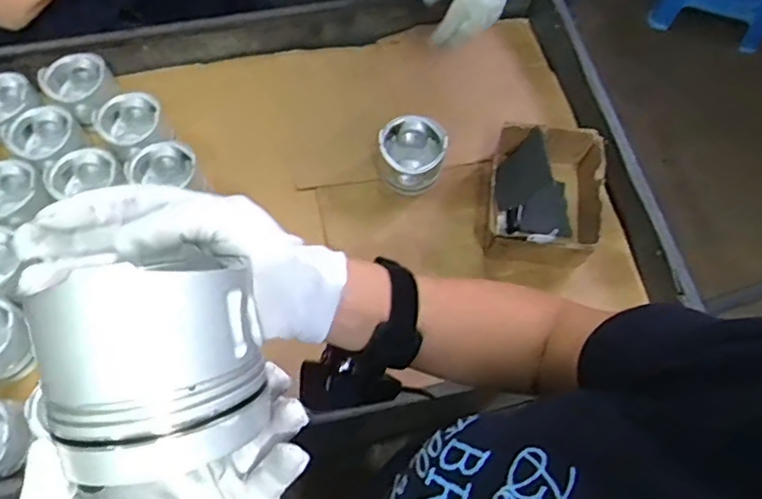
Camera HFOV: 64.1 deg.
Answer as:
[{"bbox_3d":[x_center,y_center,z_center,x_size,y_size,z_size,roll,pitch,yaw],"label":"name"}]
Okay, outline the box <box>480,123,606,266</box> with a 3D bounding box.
[{"bbox_3d":[0.250,-0.082,0.949,0.171,0.107,0.203,7,65,2],"label":"box"}]

